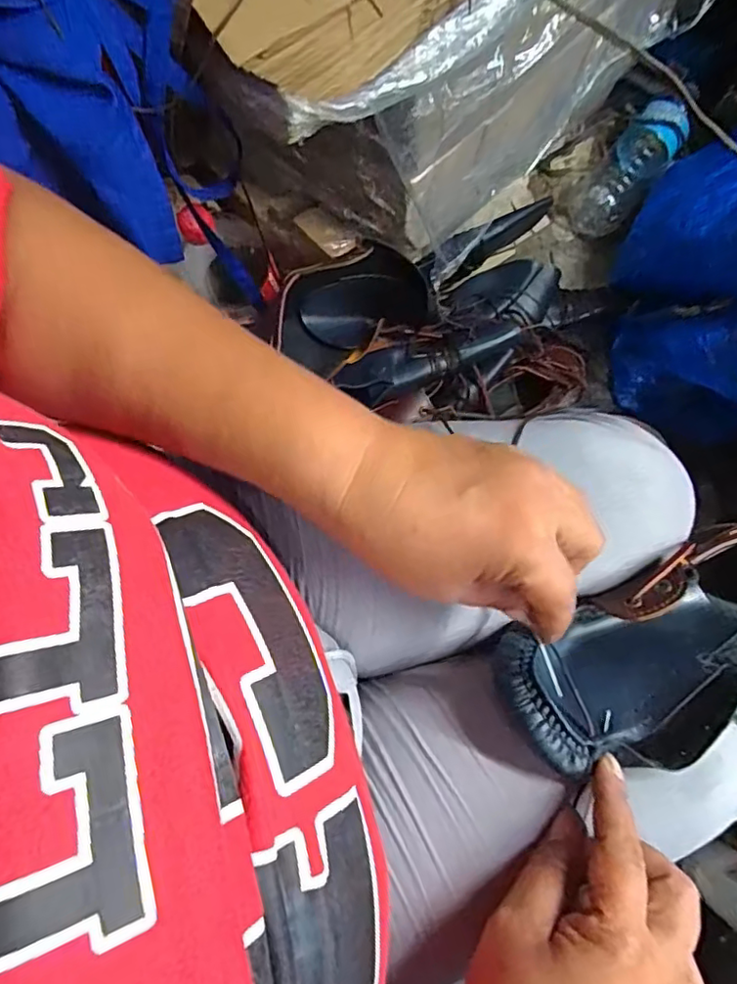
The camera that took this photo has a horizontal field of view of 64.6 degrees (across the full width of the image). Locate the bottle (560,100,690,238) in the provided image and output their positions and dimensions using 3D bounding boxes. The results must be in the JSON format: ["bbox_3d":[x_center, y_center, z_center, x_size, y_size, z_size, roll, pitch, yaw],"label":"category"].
[{"bbox_3d":[0.359,-0.456,0.821,0.092,0.075,0.191,37,82,8],"label":"bottle"}]

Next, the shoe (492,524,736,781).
[{"bbox_3d":[0.174,0.082,0.308,0.213,0.064,0.090,-23,78,-15],"label":"shoe"}]

